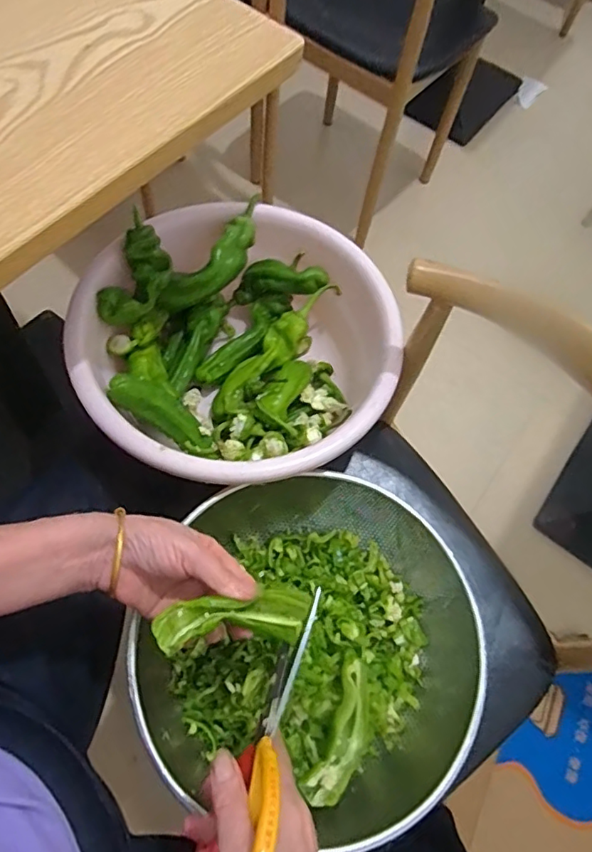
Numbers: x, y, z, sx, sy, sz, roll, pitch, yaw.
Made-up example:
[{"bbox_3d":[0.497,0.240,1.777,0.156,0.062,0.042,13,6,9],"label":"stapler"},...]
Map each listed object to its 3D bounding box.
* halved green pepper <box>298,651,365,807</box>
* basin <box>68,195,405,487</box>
[{"bbox_3d":[0.042,0.269,0.482,0.041,0.029,0.120,22,65,7],"label":"halved green pepper"},{"bbox_3d":[-0.053,-0.073,0.625,0.310,0.143,0.326,2,65,-5],"label":"basin"}]

